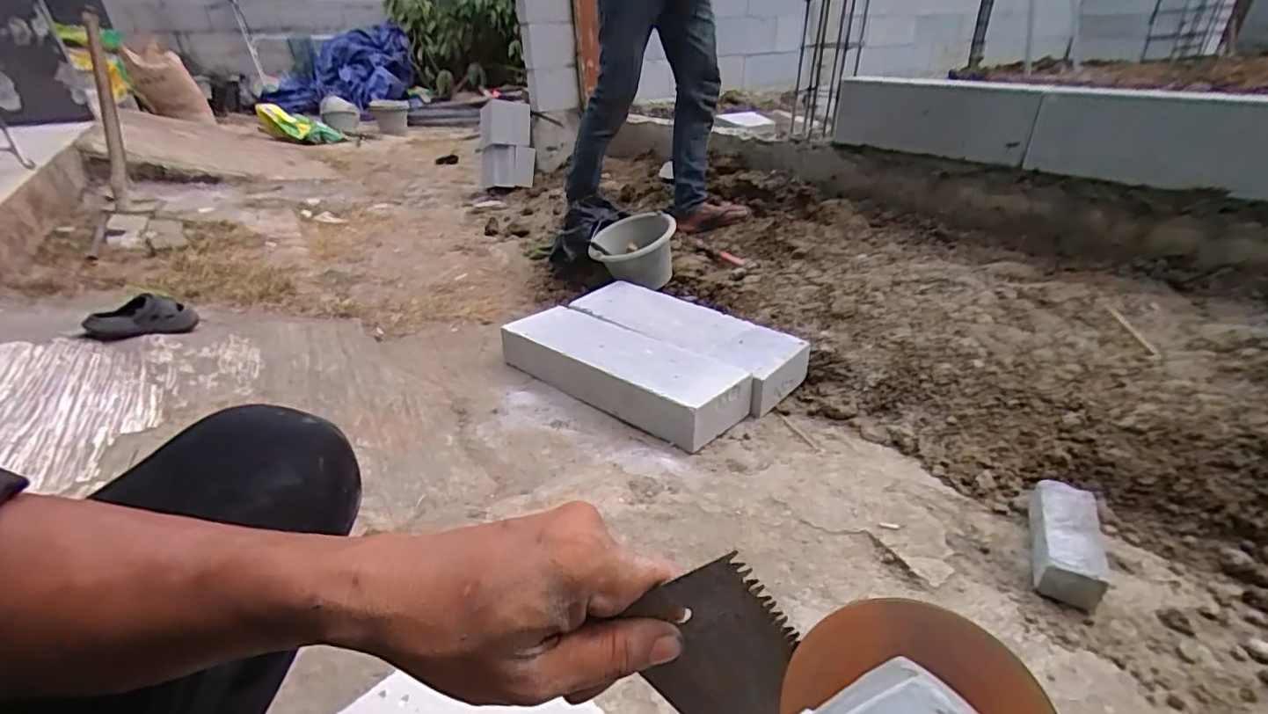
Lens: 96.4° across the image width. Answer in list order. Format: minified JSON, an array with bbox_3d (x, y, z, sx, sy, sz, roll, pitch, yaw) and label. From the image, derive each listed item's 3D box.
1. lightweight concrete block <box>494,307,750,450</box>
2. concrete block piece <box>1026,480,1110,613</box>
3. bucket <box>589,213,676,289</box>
[{"bbox_3d":[-0.041,0.020,1.303,0.604,0.105,0.207,21,34,34],"label":"lightweight concrete block"},{"bbox_3d":[0.640,0.270,0.845,0.079,0.074,0.205,15,28,26],"label":"concrete block piece"},{"bbox_3d":[0.013,-0.323,1.752,0.261,0.154,0.256,-39,39,-21],"label":"bucket"}]

